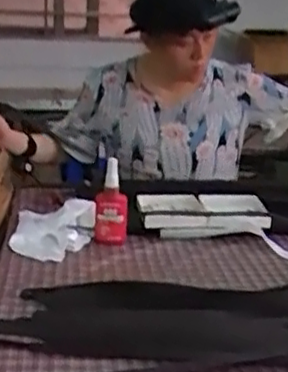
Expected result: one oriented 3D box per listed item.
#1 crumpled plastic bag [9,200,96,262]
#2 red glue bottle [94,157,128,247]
[{"bbox_3d":[-0.163,0.073,1.256,0.146,0.040,0.232,1,17,-4],"label":"crumpled plastic bag"},{"bbox_3d":[-0.058,0.033,1.220,0.058,0.144,0.043,2,17,0],"label":"red glue bottle"}]

